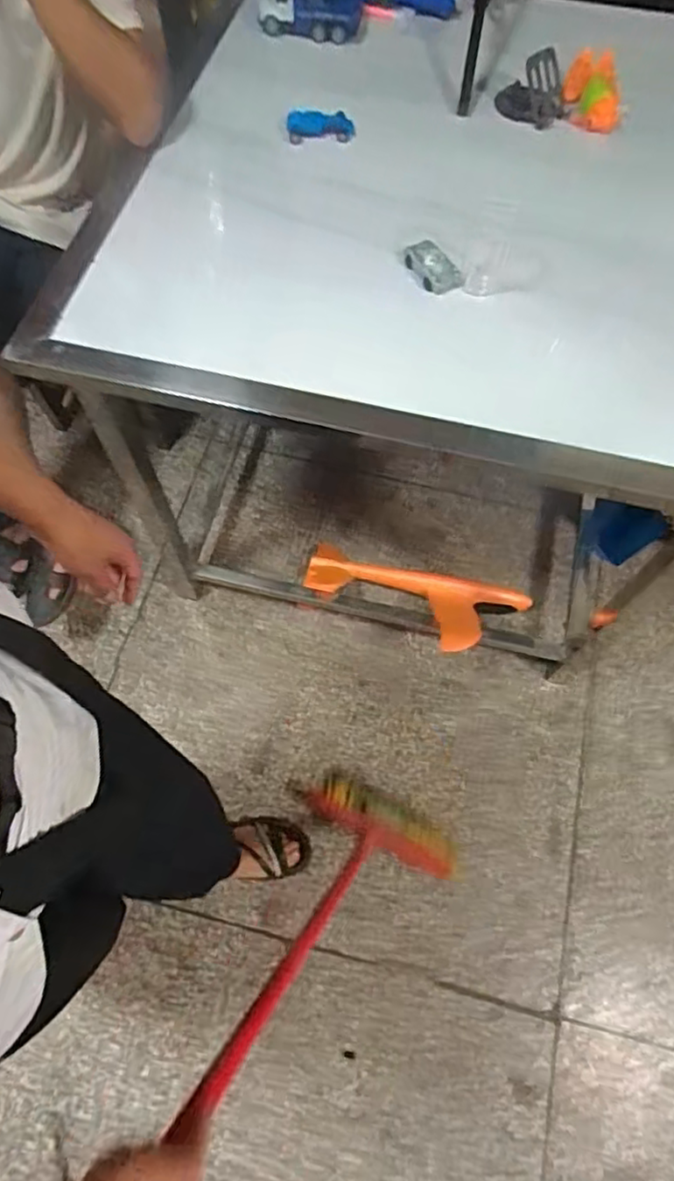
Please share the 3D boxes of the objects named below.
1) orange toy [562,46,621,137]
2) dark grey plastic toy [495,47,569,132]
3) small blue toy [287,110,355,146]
[{"bbox_3d":[0.356,-0.690,0.905,0.079,0.046,0.112,14,66,5],"label":"orange toy"},{"bbox_3d":[0.266,-0.667,0.871,0.093,0.073,0.047,19,66,8],"label":"dark grey plastic toy"},{"bbox_3d":[-0.022,-0.615,0.862,0.086,0.030,0.029,-8,66,-4],"label":"small blue toy"}]

